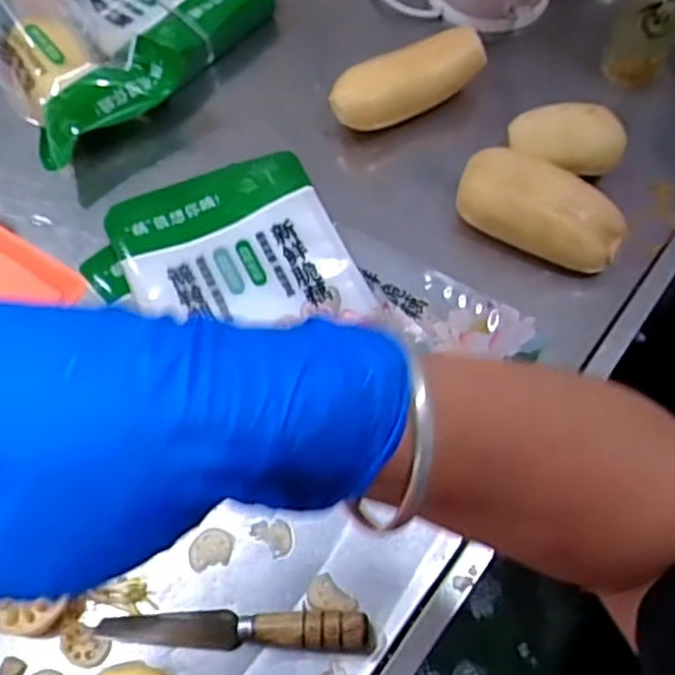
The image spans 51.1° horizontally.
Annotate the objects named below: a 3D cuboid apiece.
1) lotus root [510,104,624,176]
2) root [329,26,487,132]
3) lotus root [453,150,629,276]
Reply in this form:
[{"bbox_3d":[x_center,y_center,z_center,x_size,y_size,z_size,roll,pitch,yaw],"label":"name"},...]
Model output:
[{"bbox_3d":[0.217,-0.186,0.681,0.106,0.062,0.070,20,64,9],"label":"lotus root"},{"bbox_3d":[0.069,-0.260,0.728,0.154,0.071,0.054,-23,65,-13],"label":"root"},{"bbox_3d":[0.185,-0.118,0.654,0.157,0.069,0.060,32,66,14],"label":"lotus root"}]

